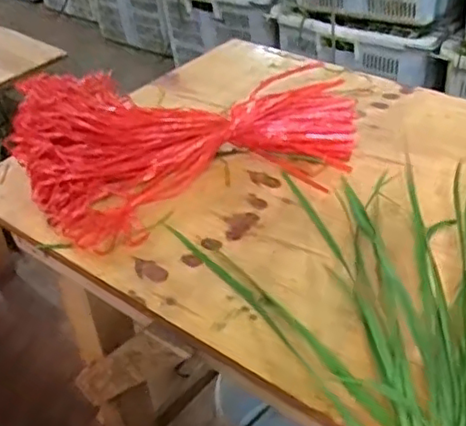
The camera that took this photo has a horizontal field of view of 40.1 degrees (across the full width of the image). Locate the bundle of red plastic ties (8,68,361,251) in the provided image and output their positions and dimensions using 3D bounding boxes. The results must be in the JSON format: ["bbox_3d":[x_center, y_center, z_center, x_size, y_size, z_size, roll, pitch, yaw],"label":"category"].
[{"bbox_3d":[-0.050,-0.093,0.651,0.331,0.076,0.236,-15,37,-15],"label":"bundle of red plastic ties"}]

